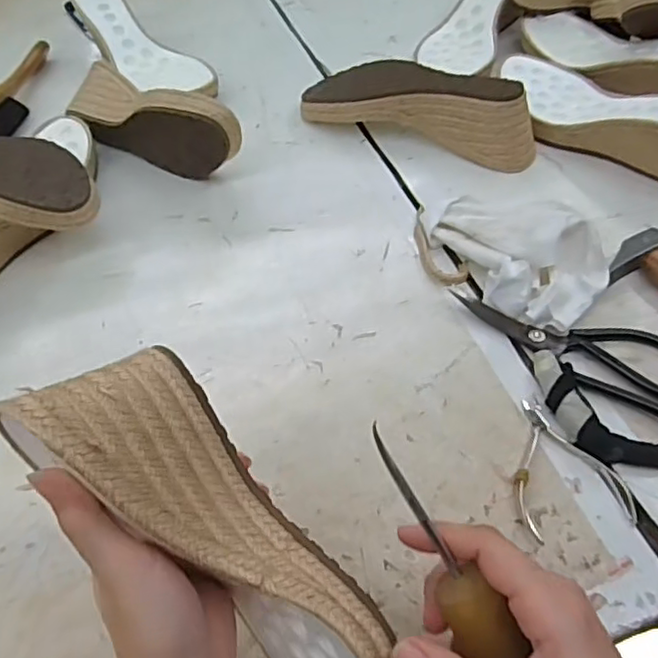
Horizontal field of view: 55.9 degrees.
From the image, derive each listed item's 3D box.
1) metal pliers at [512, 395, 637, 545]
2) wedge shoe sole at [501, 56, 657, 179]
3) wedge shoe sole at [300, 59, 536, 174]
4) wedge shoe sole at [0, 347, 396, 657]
[{"bbox_3d":[0.154,0.089,0.418,0.073,0.009,0.095,-10,53,-4],"label":"metal pliers"},{"bbox_3d":[0.258,-0.209,0.585,0.079,0.075,0.233,-36,59,-21],"label":"wedge shoe sole"},{"bbox_3d":[0.092,-0.228,0.620,0.233,0.066,0.078,20,57,17],"label":"wedge shoe sole"},{"bbox_3d":[-0.040,0.106,0.286,0.065,0.076,0.231,-43,105,-25],"label":"wedge shoe sole"}]

